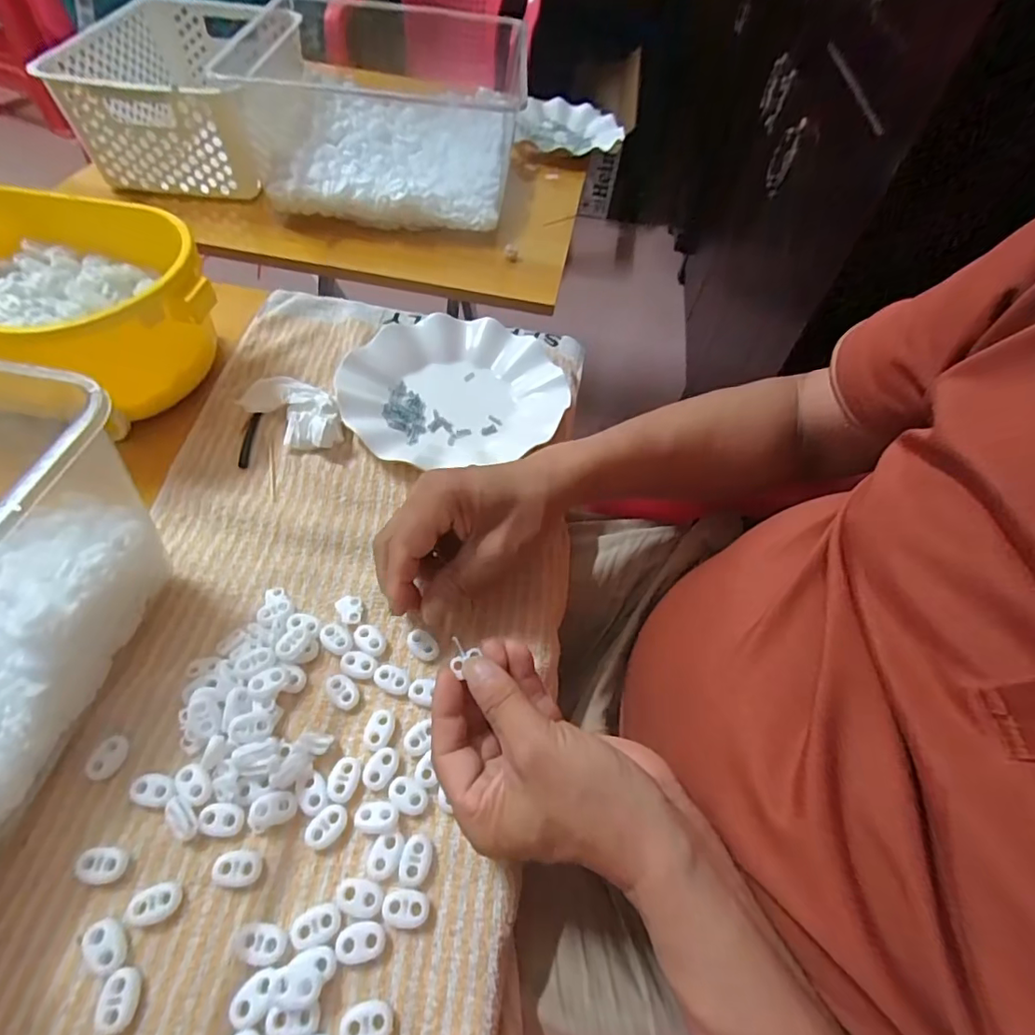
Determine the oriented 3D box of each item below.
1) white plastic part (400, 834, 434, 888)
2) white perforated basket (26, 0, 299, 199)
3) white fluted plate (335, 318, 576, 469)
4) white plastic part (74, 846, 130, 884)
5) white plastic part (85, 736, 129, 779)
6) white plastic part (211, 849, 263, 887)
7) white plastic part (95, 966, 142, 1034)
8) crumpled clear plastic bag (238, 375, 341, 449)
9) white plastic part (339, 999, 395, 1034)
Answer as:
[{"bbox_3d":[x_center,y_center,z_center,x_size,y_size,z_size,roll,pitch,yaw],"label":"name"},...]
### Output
[{"bbox_3d":[-0.051,0.174,0.275,0.015,0.006,0.022,15,54,5],"label":"white plastic part"},{"bbox_3d":[-0.402,-0.524,0.670,0.199,0.108,0.319,2,54,-4],"label":"white perforated basket"},{"bbox_3d":[-0.059,-0.120,0.470,0.181,0.025,0.171,-13,57,-14],"label":"white fluted plate"},{"bbox_3d":[-0.201,0.169,0.263,0.022,0.008,0.014,4,54,-3],"label":"white plastic part"},{"bbox_3d":[-0.219,0.129,0.290,0.015,0.007,0.021,11,54,2],"label":"white plastic part"},{"bbox_3d":[-0.138,0.173,0.268,0.023,0.007,0.015,3,54,-4],"label":"white plastic part"},{"bbox_3d":[-0.174,0.210,0.236,0.014,0.008,0.021,-4,55,-8],"label":"white plastic part"},{"bbox_3d":[-0.173,-0.082,0.431,0.080,0.024,0.053,38,59,20],"label":"crumpled clear plastic bag"},{"bbox_3d":[-0.066,0.224,0.239,0.023,0.006,0.016,-3,55,-8],"label":"white plastic part"}]

